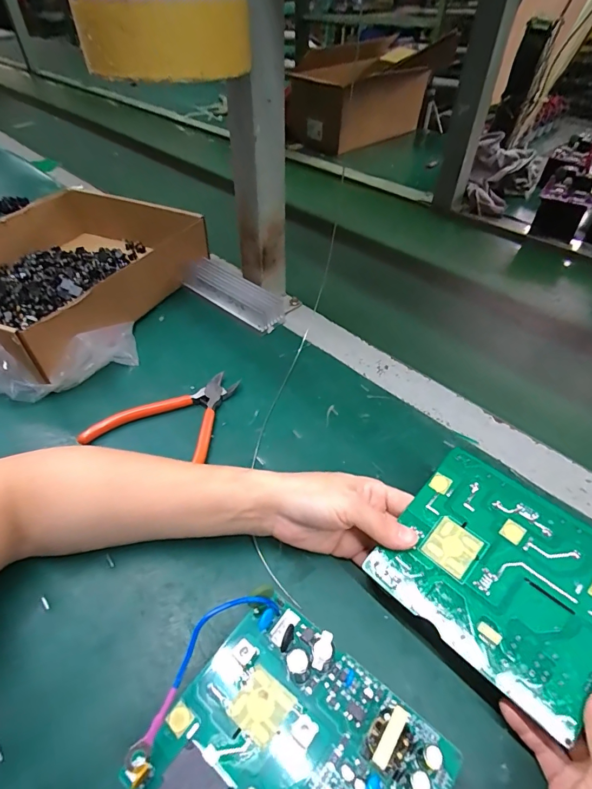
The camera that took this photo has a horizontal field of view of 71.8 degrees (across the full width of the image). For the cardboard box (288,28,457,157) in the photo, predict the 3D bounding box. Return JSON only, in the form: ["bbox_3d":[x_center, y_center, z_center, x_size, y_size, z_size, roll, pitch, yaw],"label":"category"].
[{"bbox_3d":[0.157,-0.751,1.043,0.376,0.188,0.200,-33,55,-28],"label":"cardboard box"}]

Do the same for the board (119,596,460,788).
[{"bbox_3d":[-0.002,0.189,0.208,0.138,0.051,0.111,31,54,25],"label":"board"}]

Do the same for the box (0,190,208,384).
[{"bbox_3d":[-0.294,-0.156,0.522,0.263,0.081,0.311,17,49,15],"label":"box"}]

